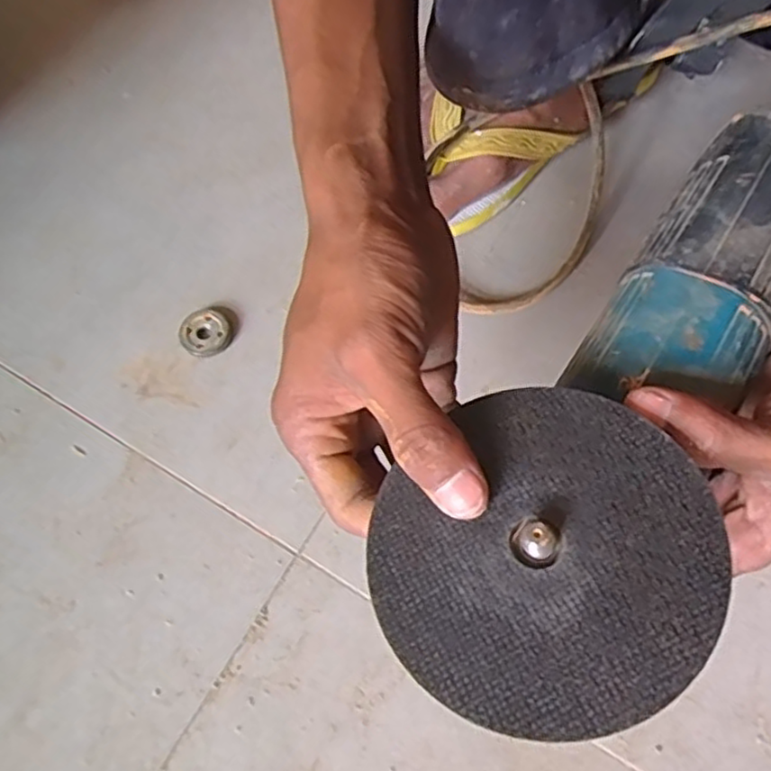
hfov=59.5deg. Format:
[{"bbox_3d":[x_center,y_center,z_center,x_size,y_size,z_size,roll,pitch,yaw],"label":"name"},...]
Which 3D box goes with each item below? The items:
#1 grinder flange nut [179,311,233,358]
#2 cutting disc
[{"bbox_3d":[-0.108,-0.031,0.406,0.030,0.008,0.028,-1,69,2],"label":"grinder flange nut"},{"bbox_3d":[0.046,0.046,0.204,0.099,0.004,0.097,-7,60,12],"label":"cutting disc"}]

